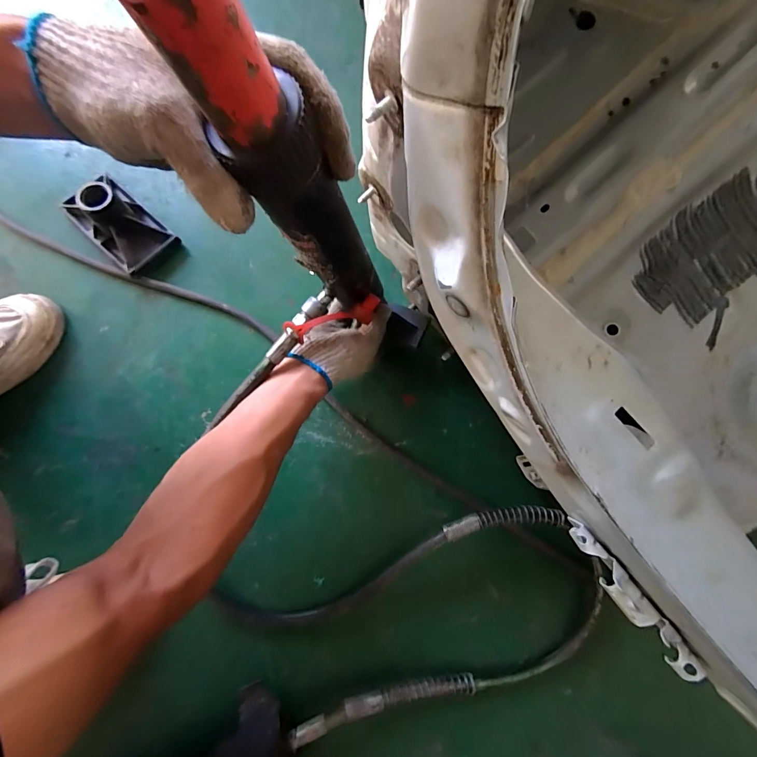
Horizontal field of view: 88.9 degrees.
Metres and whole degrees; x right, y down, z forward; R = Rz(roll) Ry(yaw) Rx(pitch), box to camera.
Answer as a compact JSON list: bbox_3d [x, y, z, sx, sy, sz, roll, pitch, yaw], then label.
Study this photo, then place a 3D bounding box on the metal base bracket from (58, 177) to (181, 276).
[{"bbox_3d":[-0.370,-0.223,0.534,0.152,0.066,0.085,42,80,6],"label":"metal base bracket"}]

